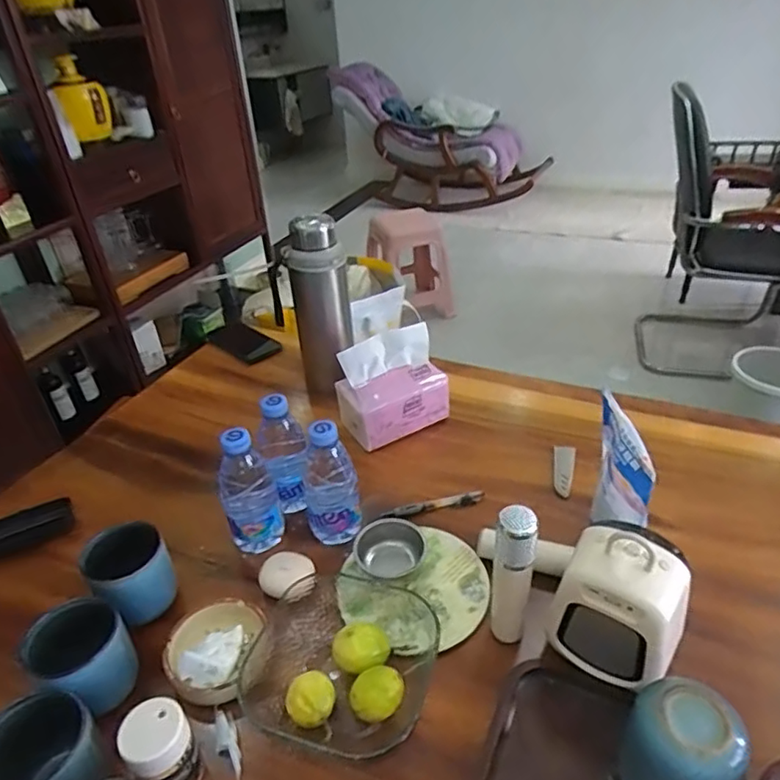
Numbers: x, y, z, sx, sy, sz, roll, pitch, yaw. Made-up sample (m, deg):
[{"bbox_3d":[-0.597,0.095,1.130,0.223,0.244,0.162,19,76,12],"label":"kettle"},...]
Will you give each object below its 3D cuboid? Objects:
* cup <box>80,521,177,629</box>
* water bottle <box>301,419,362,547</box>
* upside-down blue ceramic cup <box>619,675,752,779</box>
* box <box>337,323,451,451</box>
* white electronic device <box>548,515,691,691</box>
[{"bbox_3d":[-0.279,0.201,0.631,0.076,0.096,0.082,-3,34,2],"label":"cup"},{"bbox_3d":[-0.074,0.108,0.698,0.063,0.161,0.065,-8,35,-6],"label":"water bottle"},{"bbox_3d":[0.225,0.280,0.449,0.075,0.091,0.079,-3,34,2],"label":"upside-down blue ceramic cup"},{"bbox_3d":[0.006,-0.003,0.863,0.147,0.166,0.074,-20,37,-22],"label":"box"},{"bbox_3d":[0.216,0.191,0.537,0.103,0.159,0.113,20,41,31],"label":"white electronic device"}]

